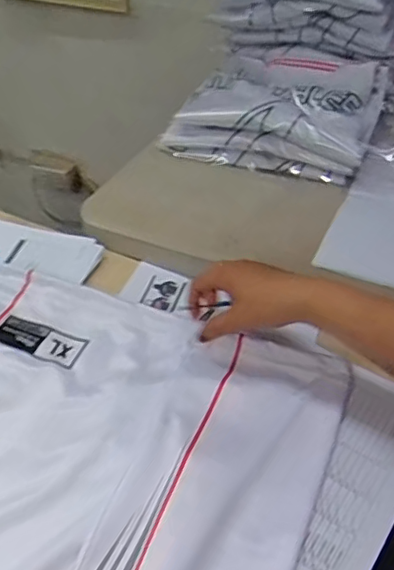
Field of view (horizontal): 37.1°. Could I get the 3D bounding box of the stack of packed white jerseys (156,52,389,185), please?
[{"bbox_3d":[0.113,-0.247,0.816,0.268,0.073,0.211,13,45,18],"label":"stack of packed white jerseys"}]

